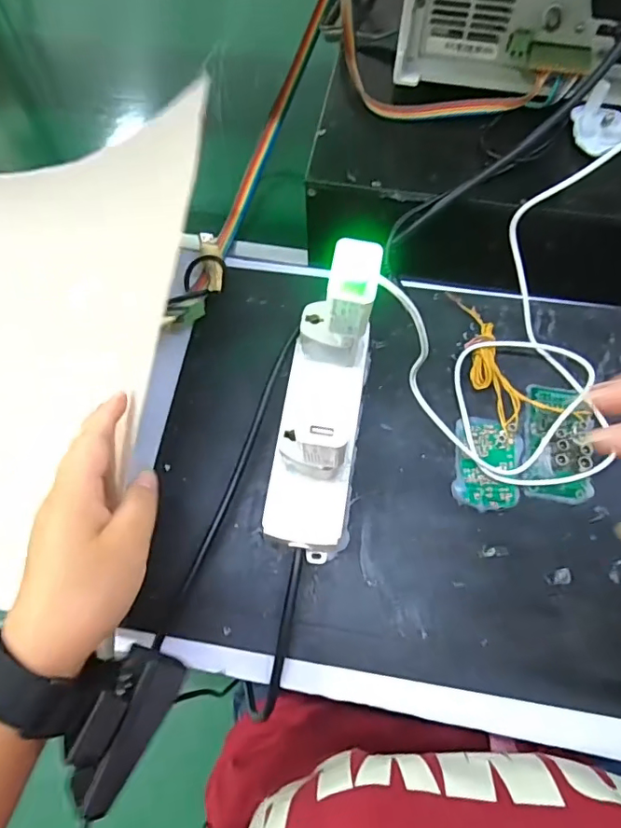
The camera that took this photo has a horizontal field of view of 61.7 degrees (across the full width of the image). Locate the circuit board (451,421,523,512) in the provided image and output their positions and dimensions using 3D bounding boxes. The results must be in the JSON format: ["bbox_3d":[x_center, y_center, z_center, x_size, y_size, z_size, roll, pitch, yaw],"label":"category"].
[{"bbox_3d":[0.126,0.036,0.369,0.044,0.008,0.063,6,68,5],"label":"circuit board"}]

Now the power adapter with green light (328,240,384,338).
[{"bbox_3d":[0.026,-0.073,0.304,0.027,0.036,0.043,8,68,5],"label":"power adapter with green light"}]

